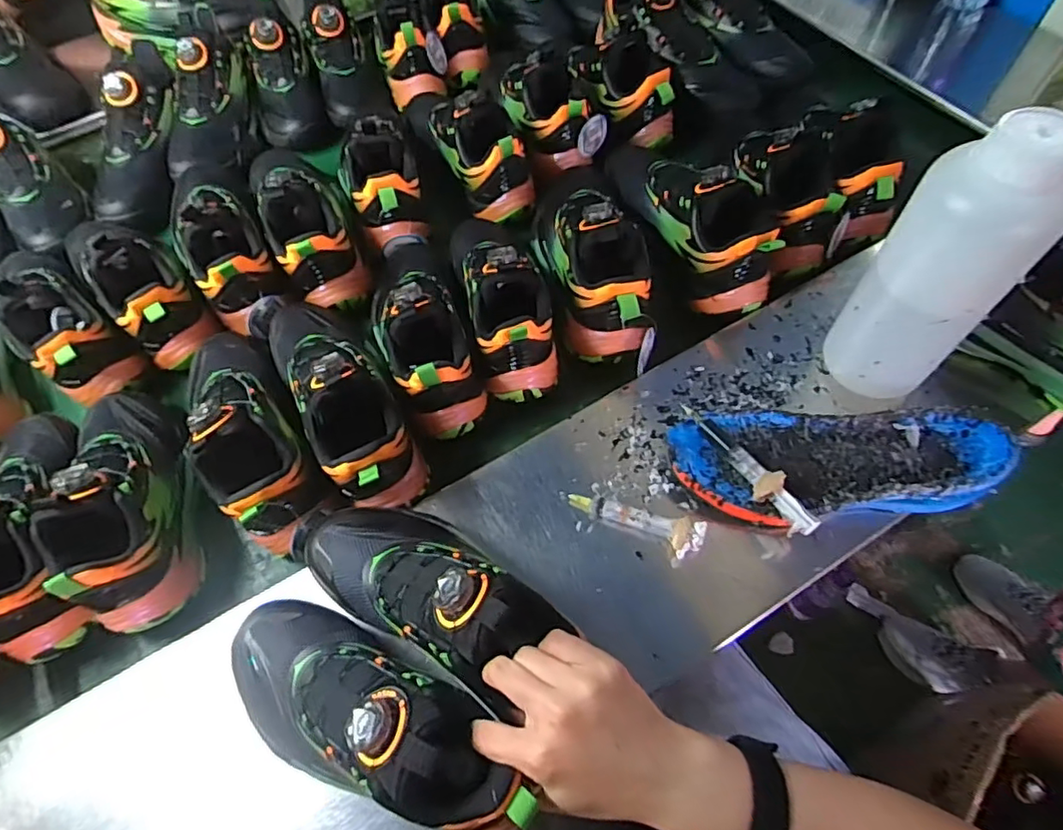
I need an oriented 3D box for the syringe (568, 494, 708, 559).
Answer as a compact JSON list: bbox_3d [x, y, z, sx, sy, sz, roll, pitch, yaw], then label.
[{"bbox_3d":[0.089,0.087,0.513,0.114,0.028,0.033,23,64,15],"label":"syringe"}]

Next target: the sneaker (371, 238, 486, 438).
[{"bbox_3d":[-0.118,-0.107,0.591,0.084,0.093,0.252,-19,61,-7],"label":"sneaker"}]

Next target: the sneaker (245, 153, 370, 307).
[{"bbox_3d":[-0.266,-0.246,0.682,0.090,0.098,0.270,-25,62,-10],"label":"sneaker"}]

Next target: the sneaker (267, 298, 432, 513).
[{"bbox_3d":[-0.185,-0.037,0.553,0.084,0.096,0.271,-28,63,-12],"label":"sneaker"}]

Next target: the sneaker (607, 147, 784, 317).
[{"bbox_3d":[0.178,-0.246,0.655,0.112,0.092,0.282,-17,61,-6],"label":"sneaker"}]

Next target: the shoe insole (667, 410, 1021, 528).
[{"bbox_3d":[0.258,0.038,0.520,0.269,0.048,0.106,-4,60,1],"label":"shoe insole"}]

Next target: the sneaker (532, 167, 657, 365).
[{"bbox_3d":[0.061,-0.196,0.630,0.110,0.096,0.277,-5,60,0],"label":"sneaker"}]

